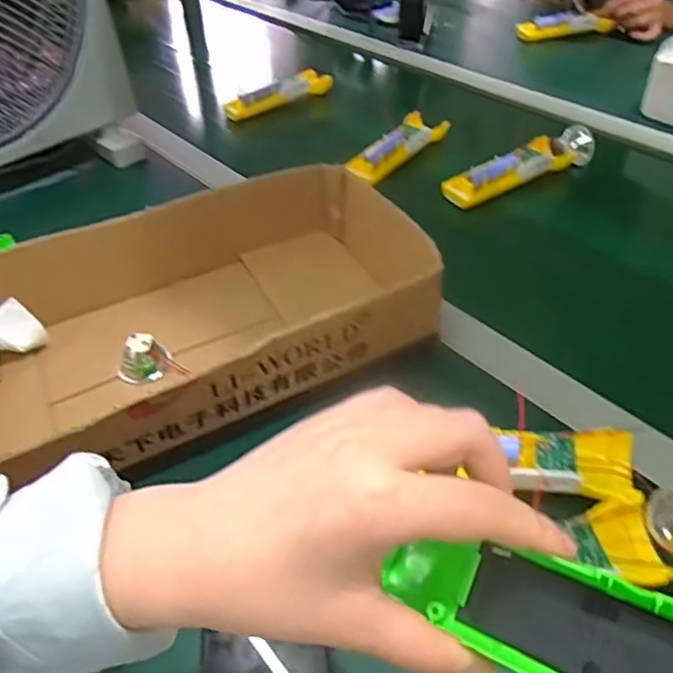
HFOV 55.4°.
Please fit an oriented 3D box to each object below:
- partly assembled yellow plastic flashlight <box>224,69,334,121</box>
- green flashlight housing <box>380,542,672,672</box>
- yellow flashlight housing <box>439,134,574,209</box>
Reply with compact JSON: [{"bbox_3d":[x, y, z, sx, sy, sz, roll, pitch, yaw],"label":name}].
[{"bbox_3d":[-0.085,-0.356,0.937,0.180,0.037,0.026,-27,47,-23],"label":"partly assembled yellow plastic flashlight"},{"bbox_3d":[0.086,0.100,0.207,0.139,0.024,0.042,14,78,30],"label":"green flashlight housing"},{"bbox_3d":[0.201,-0.191,0.743,0.177,0.041,0.042,-26,47,-22],"label":"yellow flashlight housing"}]

